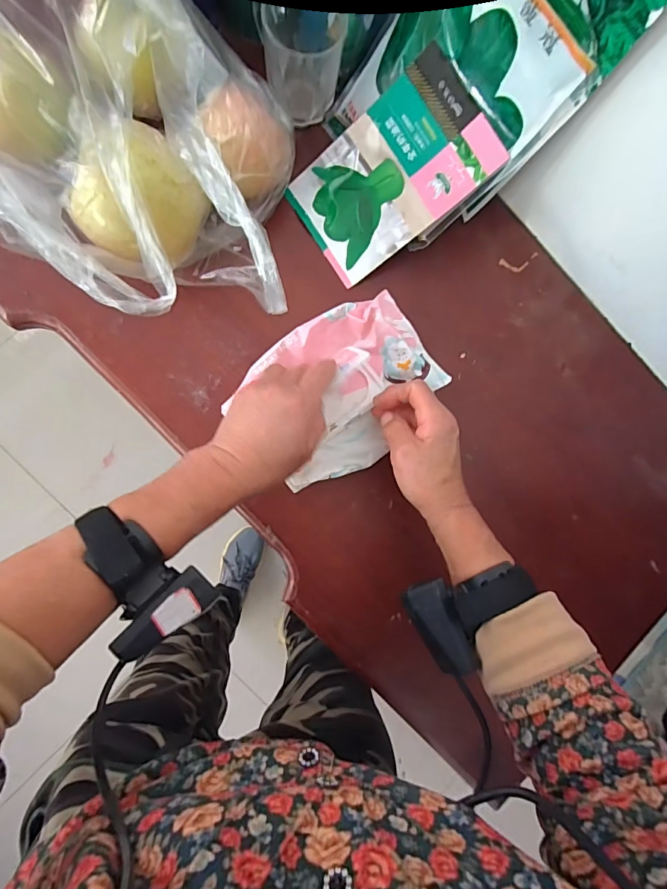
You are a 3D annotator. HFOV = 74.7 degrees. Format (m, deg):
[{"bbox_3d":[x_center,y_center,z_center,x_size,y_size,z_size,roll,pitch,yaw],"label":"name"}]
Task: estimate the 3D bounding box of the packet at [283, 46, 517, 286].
[{"bbox_3d":[0.052,-0.254,0.412,0.176,0.012,0.117,-34,93,20],"label":"packet"}]

